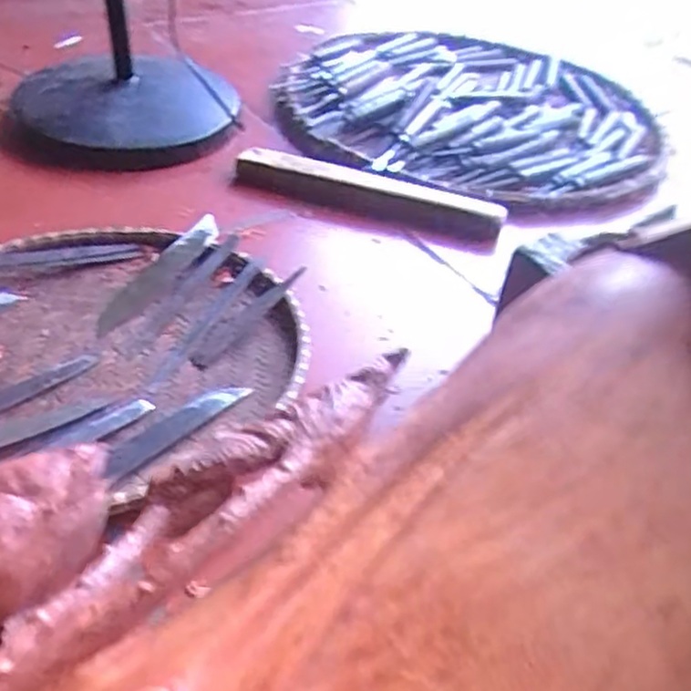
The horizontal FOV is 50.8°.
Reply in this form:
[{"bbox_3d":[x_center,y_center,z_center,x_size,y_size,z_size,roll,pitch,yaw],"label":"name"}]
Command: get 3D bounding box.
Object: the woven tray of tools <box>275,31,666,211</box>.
[{"bbox_3d":[0.161,-0.309,0.966,0.499,0.062,0.420,15,42,10],"label":"woven tray of tools"}]

